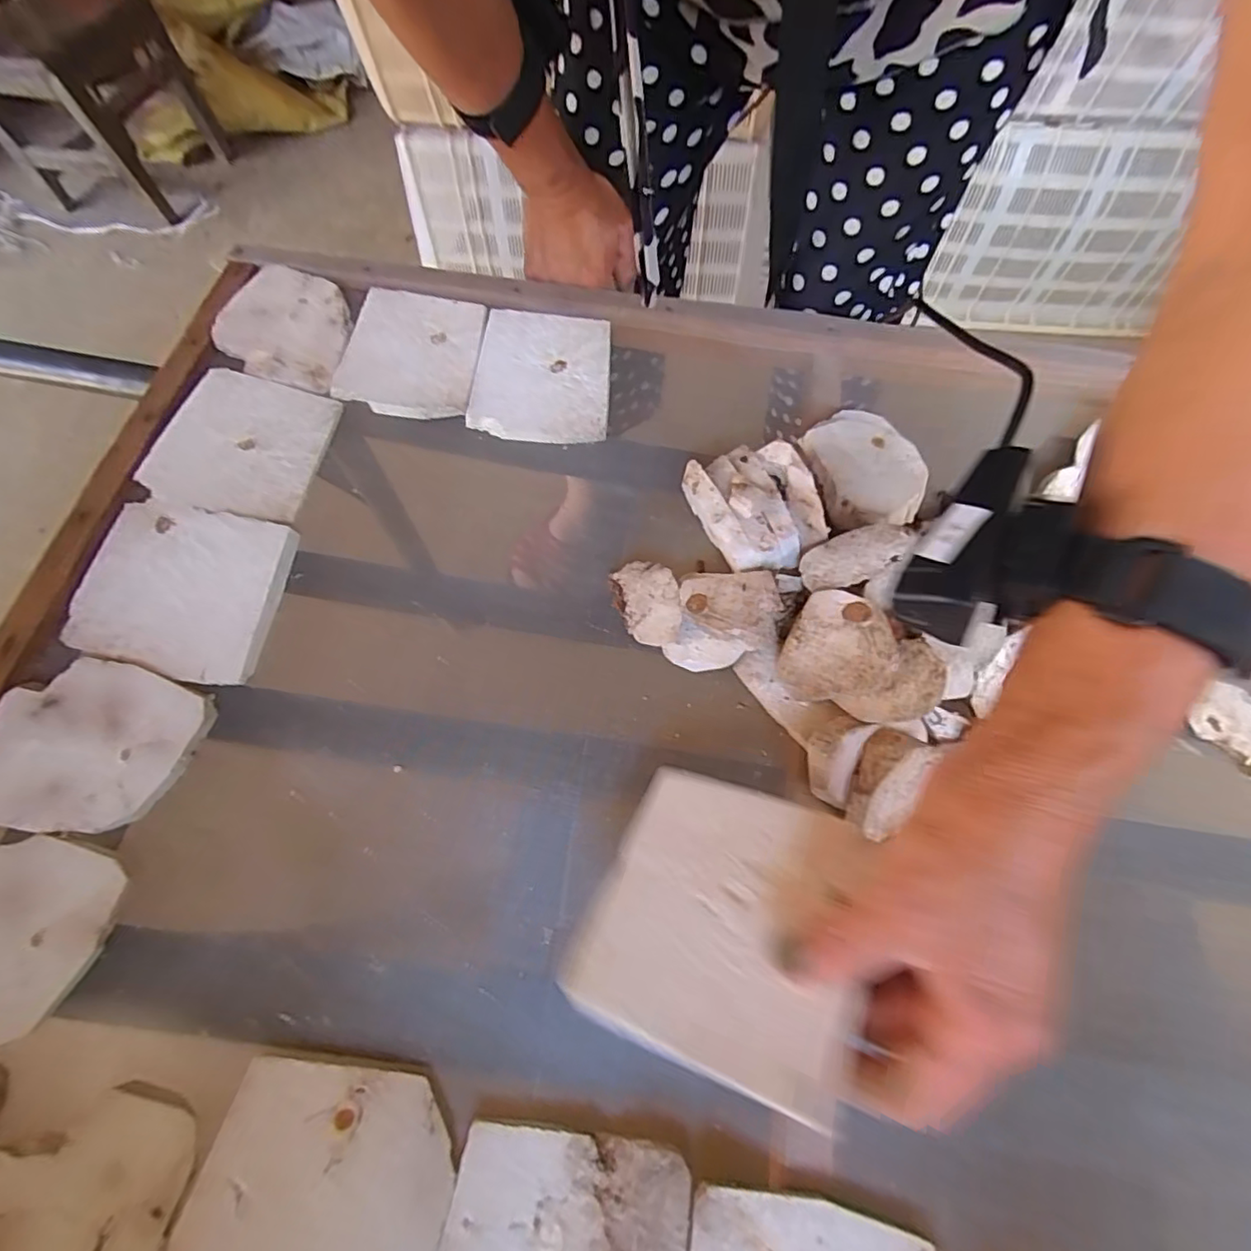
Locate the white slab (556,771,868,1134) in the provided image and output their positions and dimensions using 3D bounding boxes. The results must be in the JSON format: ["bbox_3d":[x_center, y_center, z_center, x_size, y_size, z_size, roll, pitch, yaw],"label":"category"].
[{"bbox_3d":[0.041,0.120,0.250,0.111,0.006,0.112,6,46,32],"label":"white slab"}]

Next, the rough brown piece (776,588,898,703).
[{"bbox_3d":[0.118,0.012,0.331,0.060,0.022,0.060,-11,65,25],"label":"rough brown piece"}]

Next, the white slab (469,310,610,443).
[{"bbox_3d":[-0.064,-0.194,0.458,0.102,0.007,0.112,6,73,2],"label":"white slab"}]

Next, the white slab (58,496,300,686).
[{"bbox_3d":[-0.282,-0.024,0.377,0.113,0.009,0.110,10,69,-2],"label":"white slab"}]

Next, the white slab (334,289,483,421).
[{"bbox_3d":[-0.167,-0.214,0.461,0.100,0.021,0.109,5,65,4],"label":"white slab"}]

